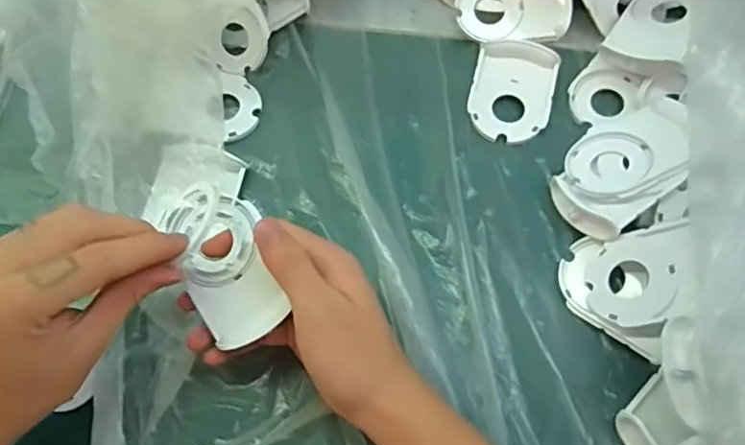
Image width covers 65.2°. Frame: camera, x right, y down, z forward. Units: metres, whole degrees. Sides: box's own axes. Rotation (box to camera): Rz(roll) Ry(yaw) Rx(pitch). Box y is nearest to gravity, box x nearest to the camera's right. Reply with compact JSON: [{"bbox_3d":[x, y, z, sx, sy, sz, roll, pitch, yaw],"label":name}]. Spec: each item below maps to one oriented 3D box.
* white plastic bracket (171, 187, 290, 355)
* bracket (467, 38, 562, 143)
[{"bbox_3d":[-0.081,0.022,0.320,0.046,0.022,0.085,-17,67,-7],"label":"white plastic bracket"},{"bbox_3d":[0.101,-0.095,0.418,0.057,0.012,0.078,14,67,6],"label":"bracket"}]

